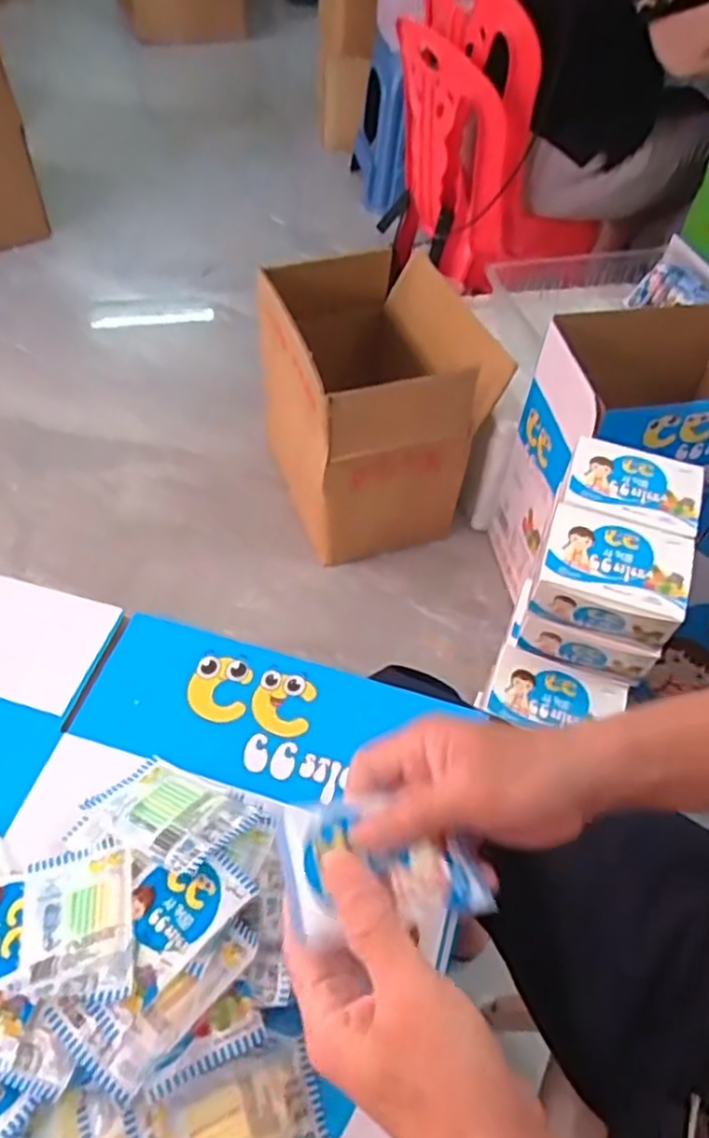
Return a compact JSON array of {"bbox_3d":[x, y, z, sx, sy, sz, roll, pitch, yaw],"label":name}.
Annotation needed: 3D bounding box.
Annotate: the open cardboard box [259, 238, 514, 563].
[{"bbox_3d":[0.020,-0.325,1.335,0.342,0.389,0.420,-15,54,-15],"label":"open cardboard box"}]

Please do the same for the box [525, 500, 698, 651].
[{"bbox_3d":[0.264,0.006,0.776,0.145,0.071,0.109,16,53,8],"label":"box"}]

